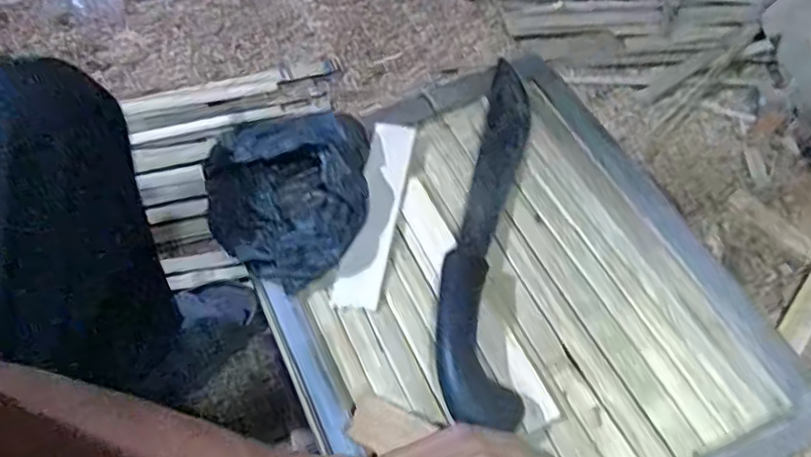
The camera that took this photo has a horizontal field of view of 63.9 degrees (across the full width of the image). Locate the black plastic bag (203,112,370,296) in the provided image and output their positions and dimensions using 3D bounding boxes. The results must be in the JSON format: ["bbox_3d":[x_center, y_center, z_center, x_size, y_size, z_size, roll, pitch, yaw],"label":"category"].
[{"bbox_3d":[-0.091,-0.028,0.547,0.148,0.046,0.143,-19,60,-10],"label":"black plastic bag"}]

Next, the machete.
[{"bbox_3d":[0.069,-0.008,0.546,0.064,0.029,0.348,5,59,4],"label":"machete"}]

